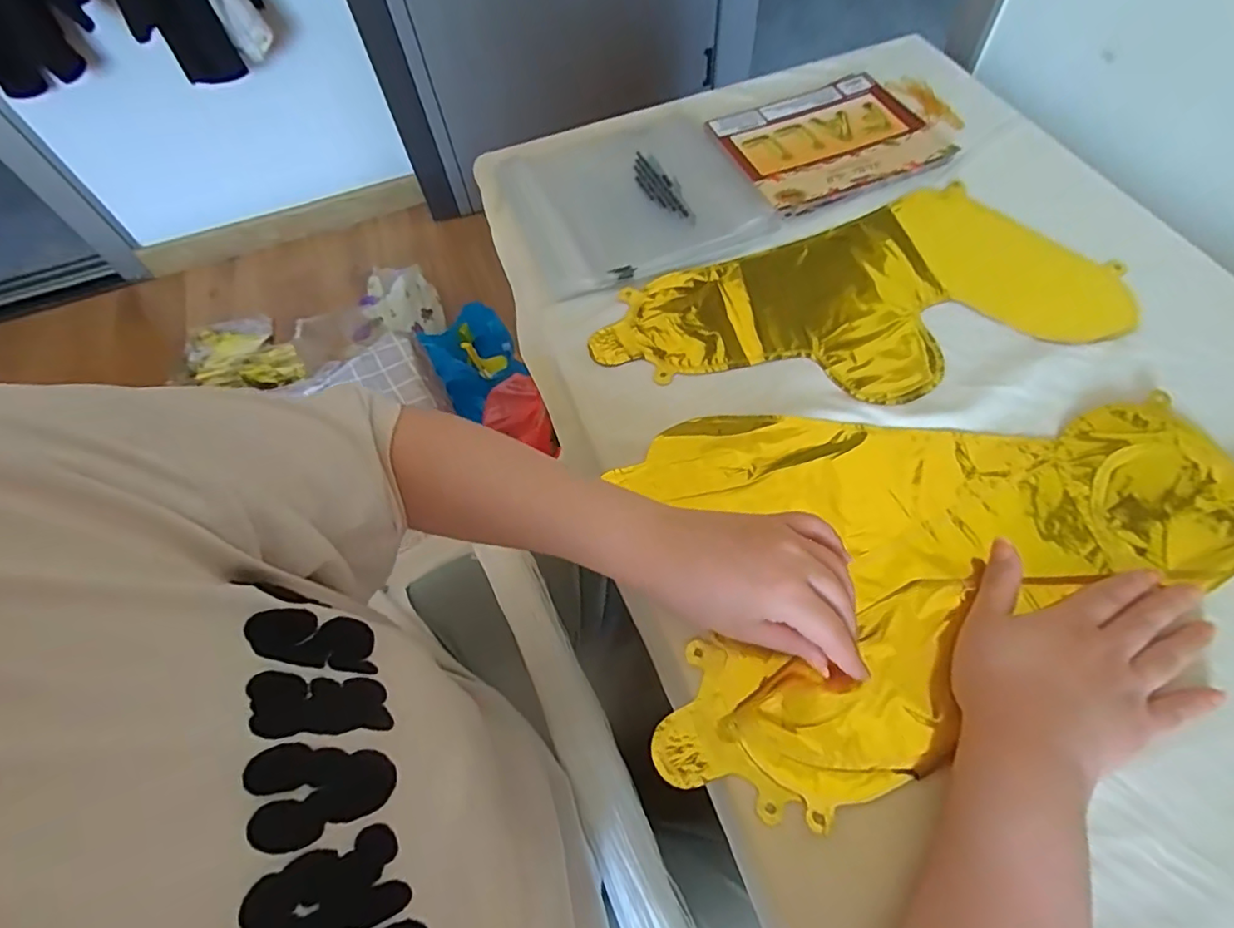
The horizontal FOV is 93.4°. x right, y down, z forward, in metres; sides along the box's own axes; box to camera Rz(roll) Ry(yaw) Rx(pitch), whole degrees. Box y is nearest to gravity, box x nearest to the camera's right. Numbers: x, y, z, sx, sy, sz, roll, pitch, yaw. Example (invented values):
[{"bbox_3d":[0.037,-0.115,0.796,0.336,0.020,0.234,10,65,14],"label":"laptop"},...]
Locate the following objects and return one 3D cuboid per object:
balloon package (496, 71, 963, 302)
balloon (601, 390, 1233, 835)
[{"bbox_3d":[0.129,-0.305,0.594,0.465,0.012,0.201,-20,61,-7],"label":"balloon package"},{"bbox_3d":[0.225,0.061,0.389,0.415,0.013,0.255,-8,61,-1],"label":"balloon"}]

